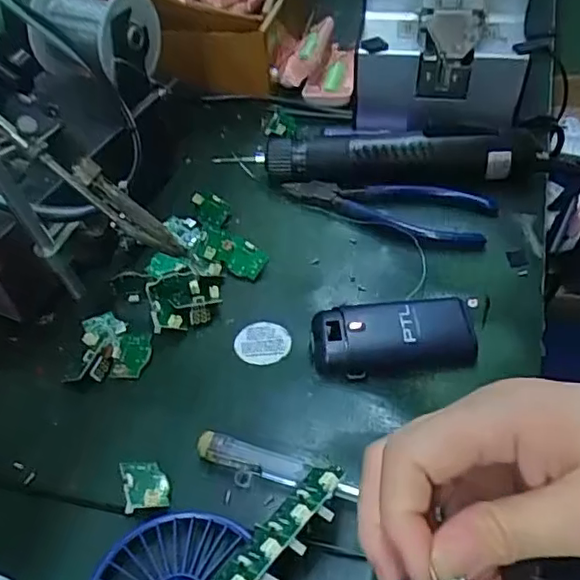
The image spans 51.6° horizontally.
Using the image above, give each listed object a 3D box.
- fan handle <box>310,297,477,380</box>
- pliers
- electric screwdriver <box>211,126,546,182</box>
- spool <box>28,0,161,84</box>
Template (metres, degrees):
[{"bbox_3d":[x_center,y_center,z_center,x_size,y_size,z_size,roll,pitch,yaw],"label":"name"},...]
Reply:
[{"bbox_3d":[0.060,0.027,0.356,0.093,0.018,0.044,-8,48,-2],"label":"fan handle"},{"bbox_3d":[0.070,-0.059,0.439,0.151,0.014,0.052,8,49,12],"label":"pliers"},{"bbox_3d":[0.067,-0.099,0.453,0.225,0.040,0.030,0,48,5],"label":"electric screwdriver"},{"bbox_3d":[-0.133,-0.179,0.409,0.070,0.051,0.066,26,55,24],"label":"spool"}]

